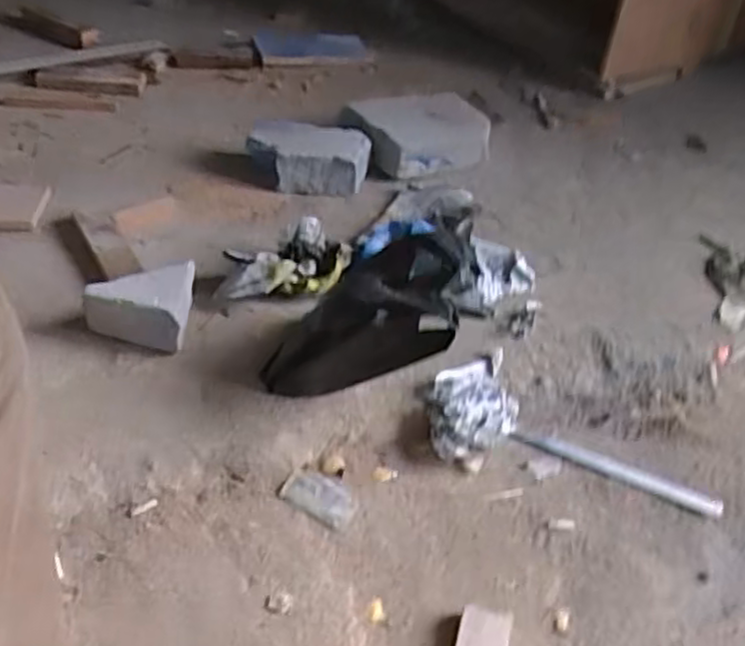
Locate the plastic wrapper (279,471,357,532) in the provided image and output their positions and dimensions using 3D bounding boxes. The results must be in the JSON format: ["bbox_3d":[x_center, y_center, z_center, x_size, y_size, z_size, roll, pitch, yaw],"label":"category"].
[{"bbox_3d":[-0.060,0.202,0.853,0.089,0.014,0.052,23,44,18],"label":"plastic wrapper"}]

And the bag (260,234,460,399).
[{"bbox_3d":[-0.015,0.002,0.904,0.208,0.193,0.132,7,41,3],"label":"bag"}]

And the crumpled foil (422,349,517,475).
[{"bbox_3d":[0.132,0.097,0.943,0.113,0.064,0.183,17,42,12],"label":"crumpled foil"}]

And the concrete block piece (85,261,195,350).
[{"bbox_3d":[-0.308,-0.017,0.969,0.139,0.083,0.098,0,41,-7],"label":"concrete block piece"}]

